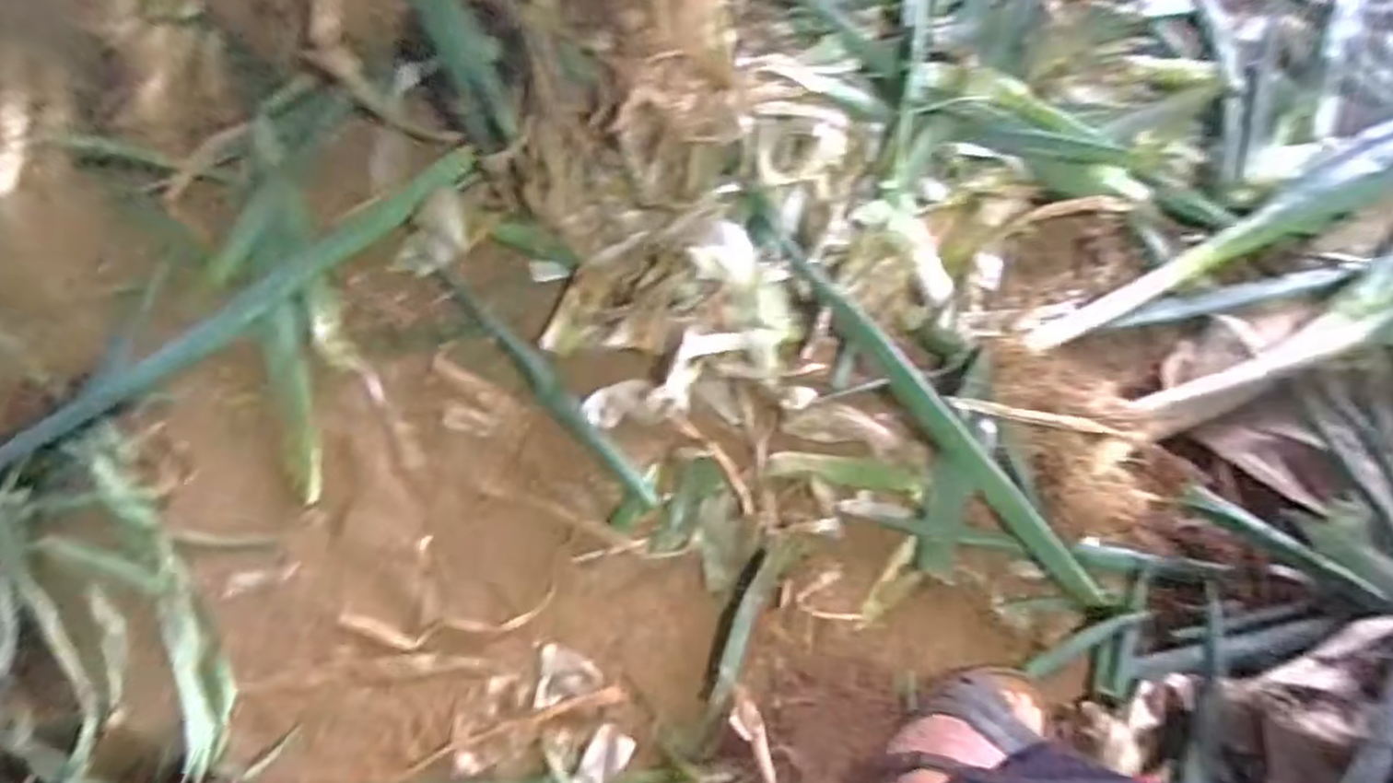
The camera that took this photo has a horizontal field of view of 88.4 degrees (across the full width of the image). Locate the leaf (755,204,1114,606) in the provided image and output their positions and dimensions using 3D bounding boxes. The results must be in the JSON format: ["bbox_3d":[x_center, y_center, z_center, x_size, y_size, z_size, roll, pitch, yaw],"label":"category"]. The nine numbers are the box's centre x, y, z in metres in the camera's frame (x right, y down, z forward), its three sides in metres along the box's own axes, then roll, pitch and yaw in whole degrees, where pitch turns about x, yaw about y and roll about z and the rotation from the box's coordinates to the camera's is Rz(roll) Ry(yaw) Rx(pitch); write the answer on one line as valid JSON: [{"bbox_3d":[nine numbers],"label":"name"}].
[{"bbox_3d":[0.224,-0.004,0.762,0.033,0.035,0.539,-34,70,-13],"label":"leaf"}]

